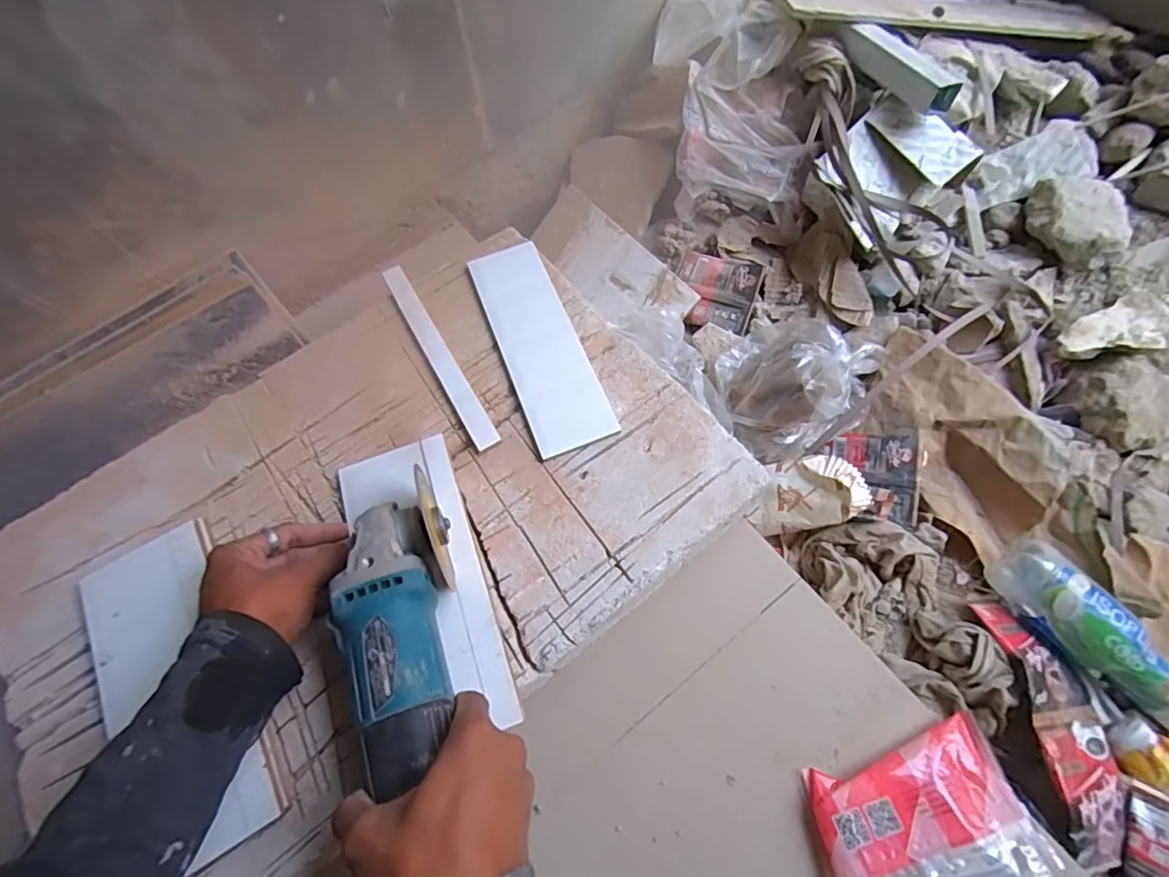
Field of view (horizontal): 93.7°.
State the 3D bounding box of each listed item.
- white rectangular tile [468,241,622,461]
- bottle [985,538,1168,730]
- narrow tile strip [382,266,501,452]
[{"bbox_3d":[-0.047,-0.097,0.539,0.075,0.005,0.244,-21,68,-6],"label":"white rectangular tile"},{"bbox_3d":[0.448,0.172,0.472,0.051,0.051,0.185,-37,67,-12],"label":"bottle"},{"bbox_3d":[-0.146,-0.085,0.543,0.022,0.005,0.239,-29,69,-9],"label":"narrow tile strip"}]

